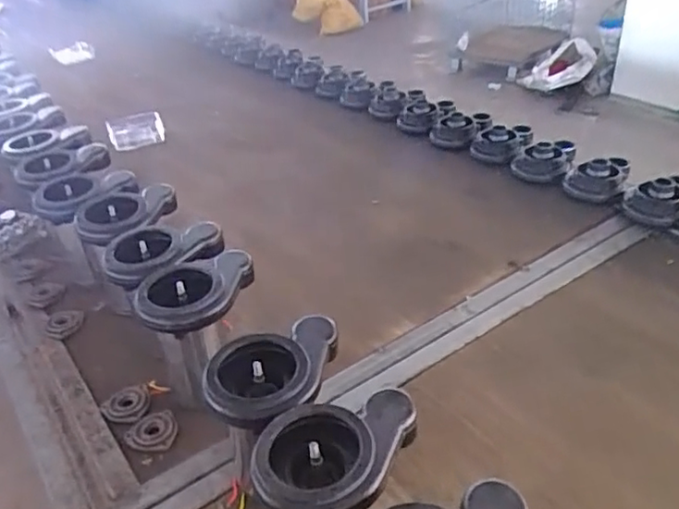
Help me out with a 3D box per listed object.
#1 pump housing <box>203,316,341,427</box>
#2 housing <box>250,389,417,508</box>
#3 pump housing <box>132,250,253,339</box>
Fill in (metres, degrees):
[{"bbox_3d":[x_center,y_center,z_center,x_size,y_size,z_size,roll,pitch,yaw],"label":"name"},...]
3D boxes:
[{"bbox_3d":[-0.075,0.120,0.674,0.119,0.056,0.163,9,36,20],"label":"pump housing"},{"bbox_3d":[-0.007,0.192,0.592,0.127,0.061,0.162,13,38,25],"label":"housing"},{"bbox_3d":[-0.186,0.049,0.809,0.159,0.039,0.116,-19,36,-20],"label":"pump housing"}]

